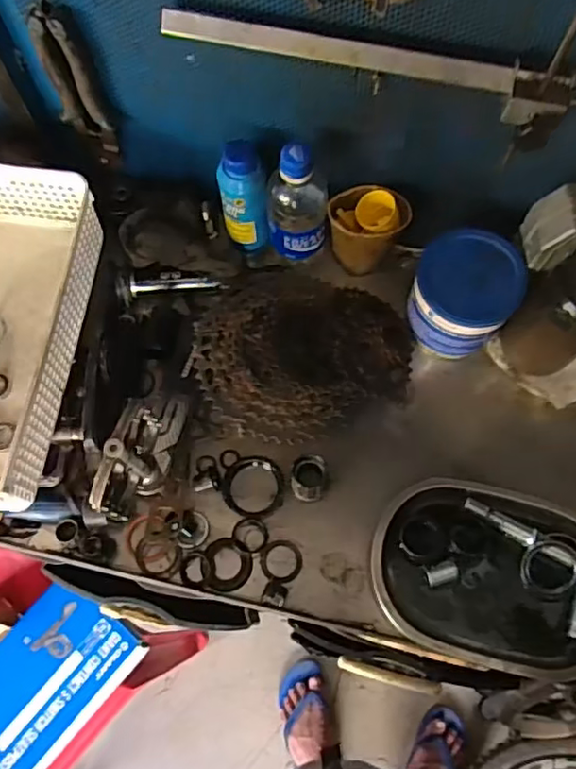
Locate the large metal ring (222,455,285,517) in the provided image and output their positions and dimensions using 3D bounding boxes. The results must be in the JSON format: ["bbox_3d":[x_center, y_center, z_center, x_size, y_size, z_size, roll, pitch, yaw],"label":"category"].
[{"bbox_3d":[-0.034,0.100,0.588,0.060,0.020,0.058,0,68,1],"label":"large metal ring"}]

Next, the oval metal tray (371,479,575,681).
[{"bbox_3d":[0.186,0.173,0.547,0.209,0.031,0.152,17,70,8],"label":"oval metal tray"}]

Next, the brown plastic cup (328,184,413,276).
[{"bbox_3d":[0.082,-0.163,0.636,0.071,0.098,0.063,41,75,15],"label":"brown plastic cup"}]

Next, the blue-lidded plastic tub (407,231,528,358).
[{"bbox_3d":[0.177,-0.087,0.606,0.099,0.094,0.100,0,68,1],"label":"blue-lidded plastic tub"}]

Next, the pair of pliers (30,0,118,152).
[{"bbox_3d":[-0.207,-0.291,0.576,0.043,0.163,0.024,11,72,6],"label":"pair of pliers"}]

